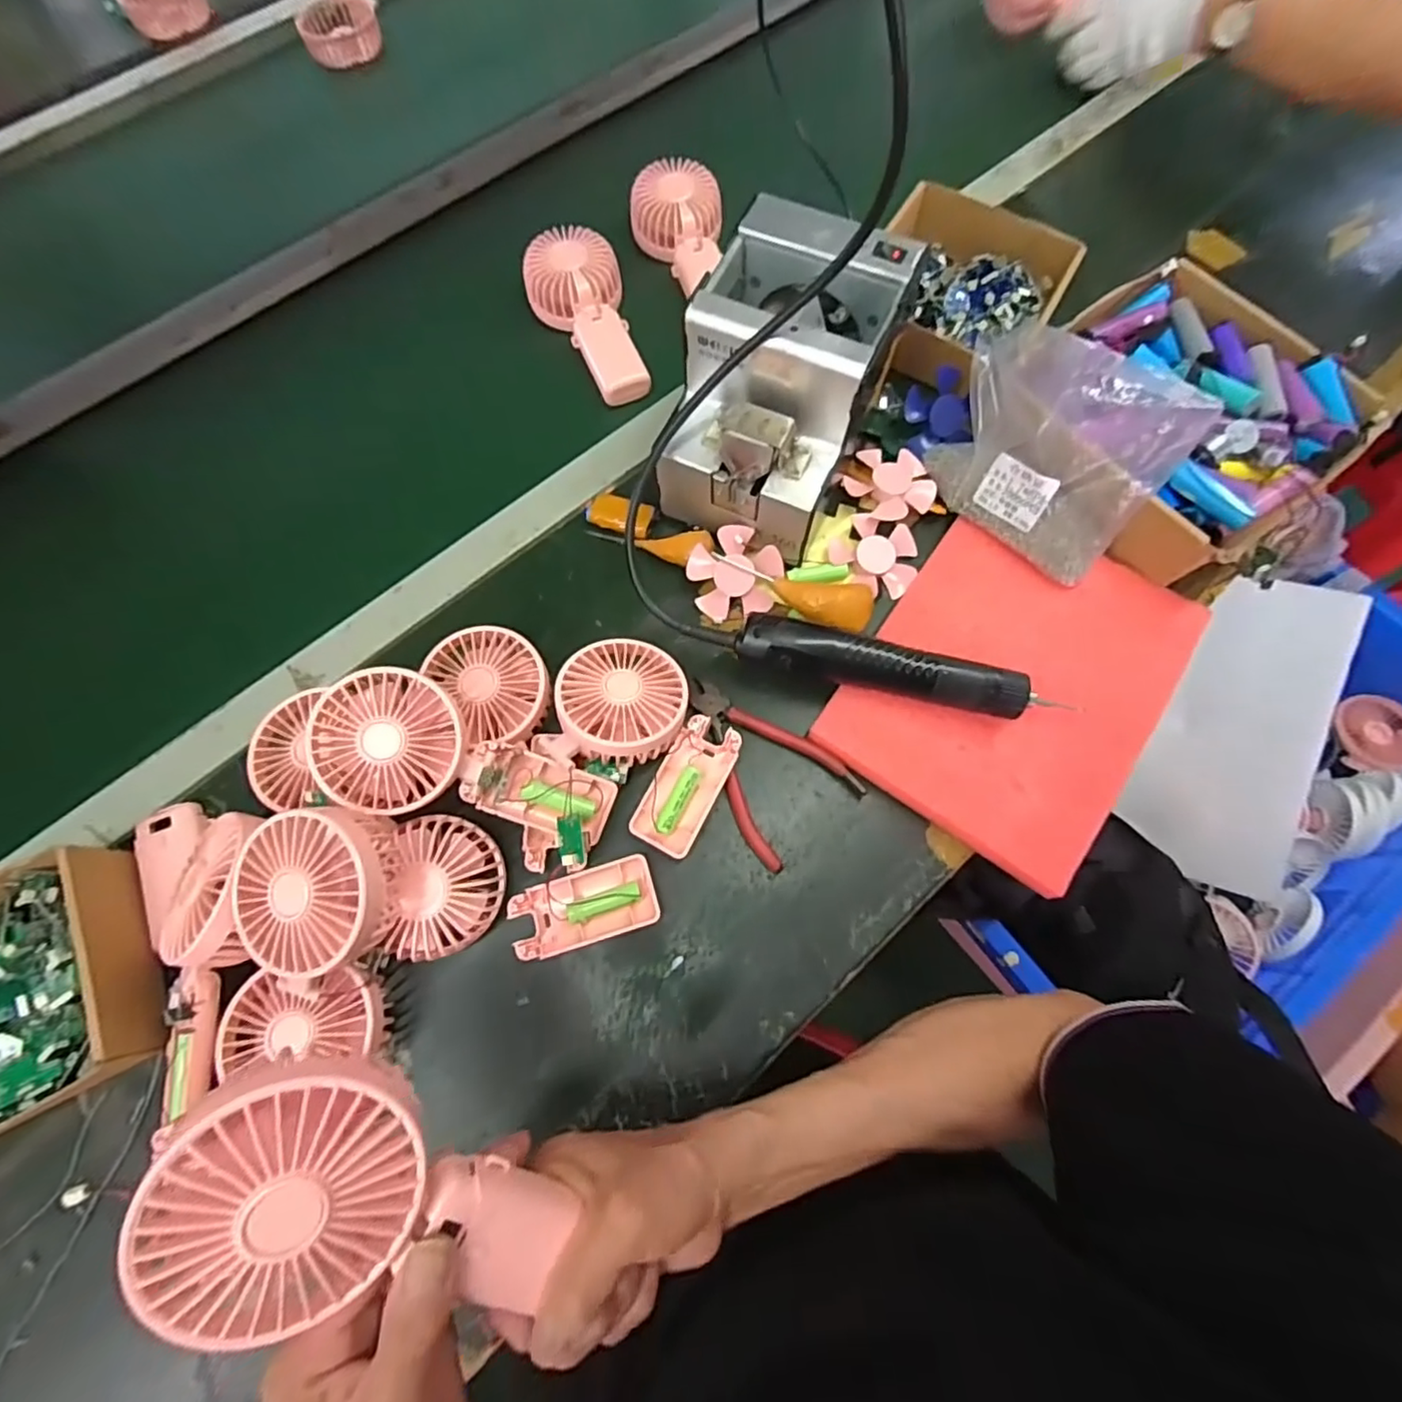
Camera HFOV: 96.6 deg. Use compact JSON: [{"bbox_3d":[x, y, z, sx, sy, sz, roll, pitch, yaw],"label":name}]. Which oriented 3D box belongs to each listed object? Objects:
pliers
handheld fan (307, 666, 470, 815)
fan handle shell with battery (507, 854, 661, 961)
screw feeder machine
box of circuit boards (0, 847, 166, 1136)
[{"bbox_3d":[0.038,0.042,0.457,0.092,0.012,0.138,-41,75,-11],"label":"pliers"},{"bbox_3d":[-0.193,0.022,0.396,0.085,0.036,0.085,0,88,-7],"label":"handheld fan"},{"bbox_3d":[-0.078,0.139,0.422,0.095,0.022,0.047,-17,72,-4],"label":"fan handle shell with battery"},{"bbox_3d":[0.057,-0.227,0.464,0.128,0.144,0.182,23,74,9],"label":"screw feeder machine"},{"bbox_3d":[-0.440,0.193,0.386,0.177,0.053,0.146,-26,73,-7],"label":"box of circuit boards"}]

